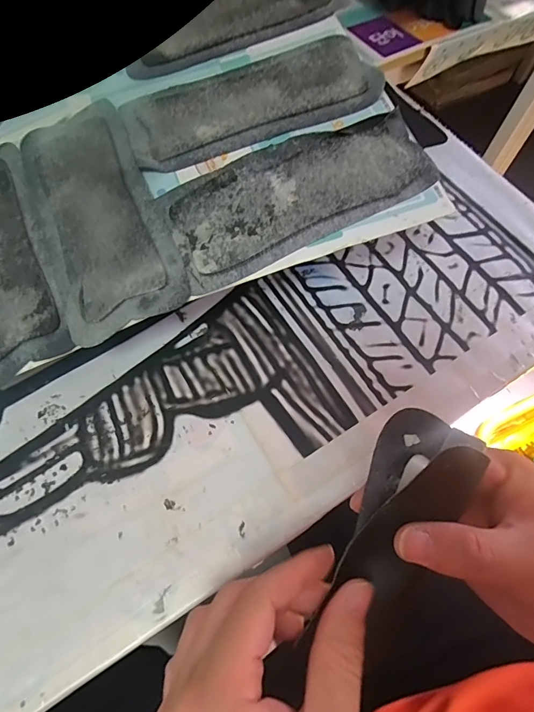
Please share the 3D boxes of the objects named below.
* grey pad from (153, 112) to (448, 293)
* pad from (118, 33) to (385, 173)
[{"bbox_3d":[0.028,-0.134,0.330,0.216,0.018,0.094,-22,67,-13],"label":"grey pad"},{"bbox_3d":[-0.015,-0.228,0.365,0.218,0.013,0.099,-17,65,-11],"label":"pad"}]

